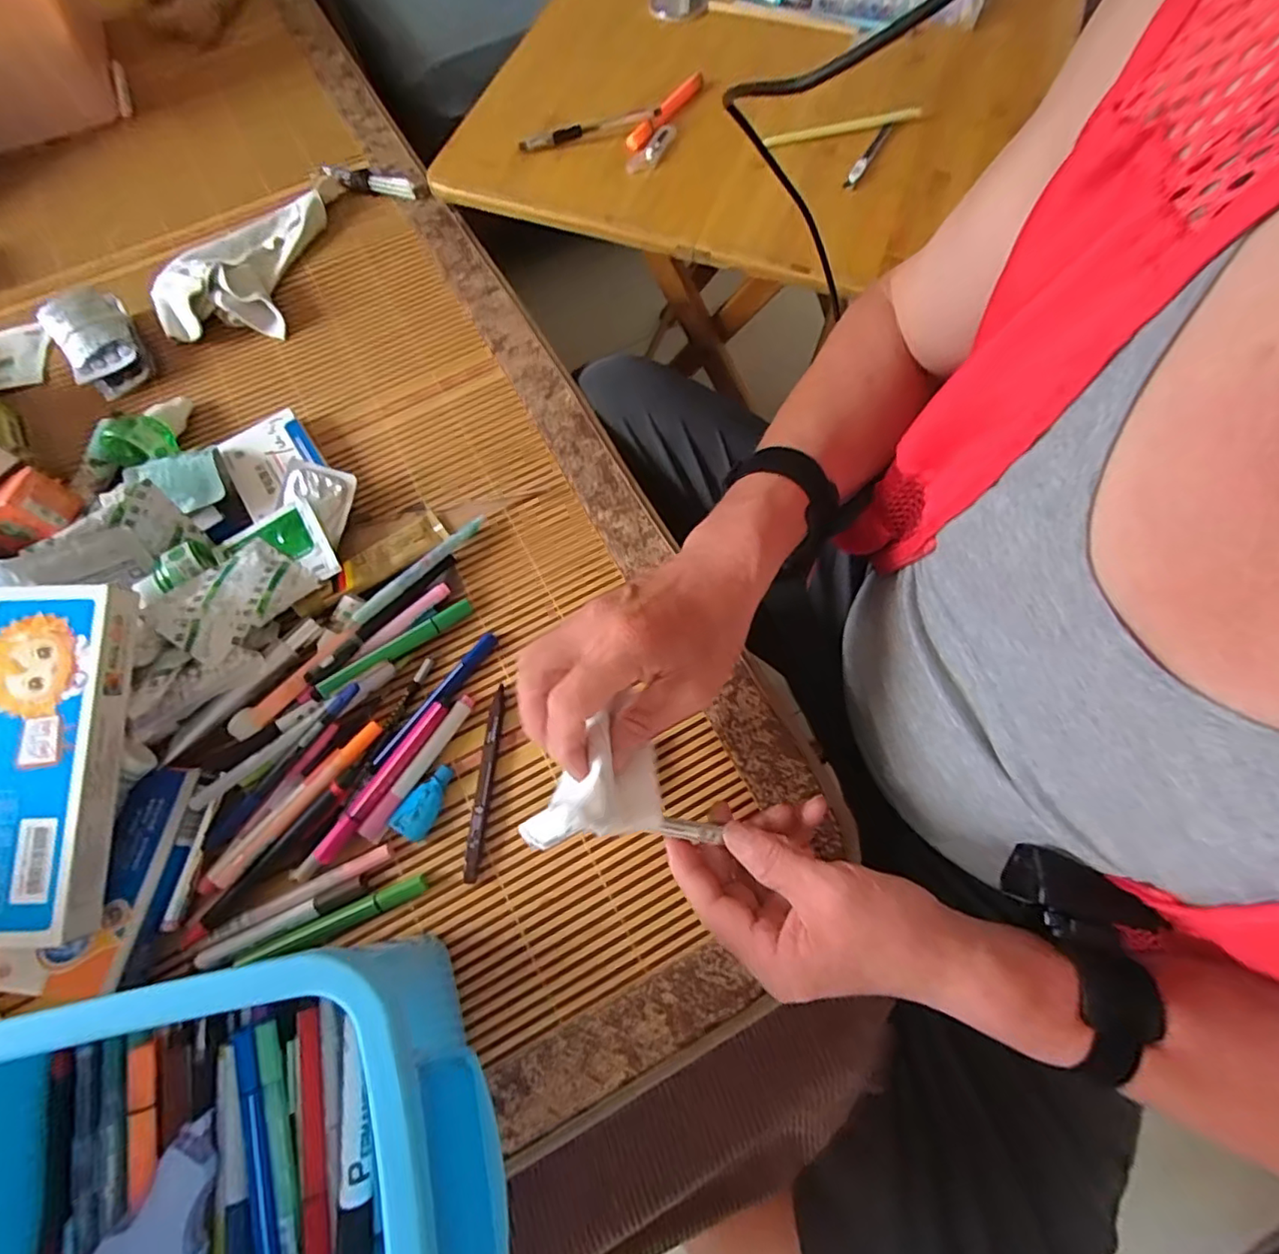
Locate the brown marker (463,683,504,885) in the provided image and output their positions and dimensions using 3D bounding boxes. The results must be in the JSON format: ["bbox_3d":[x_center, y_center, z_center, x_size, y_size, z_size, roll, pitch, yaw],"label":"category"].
[{"bbox_3d":[-0.108,0.106,0.414,0.012,0.009,0.131,3,69,4],"label":"brown marker"}]

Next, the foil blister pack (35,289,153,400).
[{"bbox_3d":[-0.512,-0.272,0.557,0.066,0.034,0.114,-39,73,-12],"label":"foil blister pack"}]

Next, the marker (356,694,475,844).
[{"bbox_3d":[-0.155,0.096,0.414,0.012,0.013,0.112,28,73,12],"label":"marker"}]

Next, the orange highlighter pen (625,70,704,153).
[{"bbox_3d":[0.029,-0.542,0.620,0.020,0.013,0.138,31,74,13],"label":"orange highlighter pen"}]

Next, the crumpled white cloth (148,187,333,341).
[{"bbox_3d":[-0.402,-0.376,0.596,0.116,0.034,0.196,3,69,4],"label":"crumpled white cloth"}]

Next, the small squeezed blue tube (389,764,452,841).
[{"bbox_3d":[-0.148,0.119,0.408,0.025,0.012,0.050,26,72,12],"label":"small squeezed blue tube"}]

